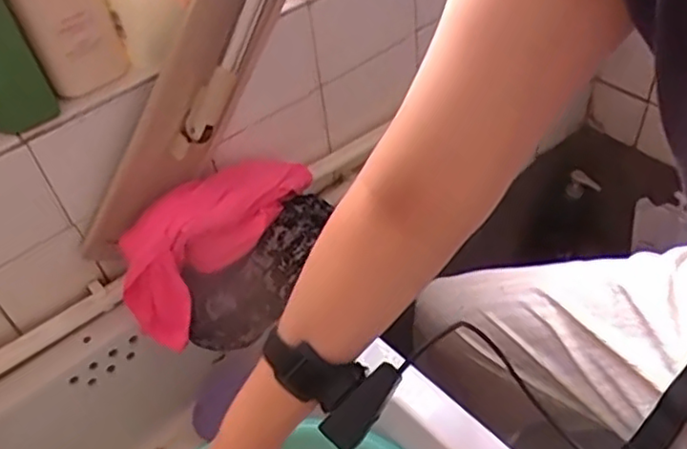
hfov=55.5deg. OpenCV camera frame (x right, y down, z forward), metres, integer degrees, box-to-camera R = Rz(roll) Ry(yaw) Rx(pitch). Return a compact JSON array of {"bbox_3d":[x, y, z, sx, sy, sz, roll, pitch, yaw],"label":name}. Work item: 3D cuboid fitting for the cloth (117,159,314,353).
[{"bbox_3d":[-0.127,-0.001,0.655,0.071,0.101,0.238,30,66,32],"label":"cloth"}]

